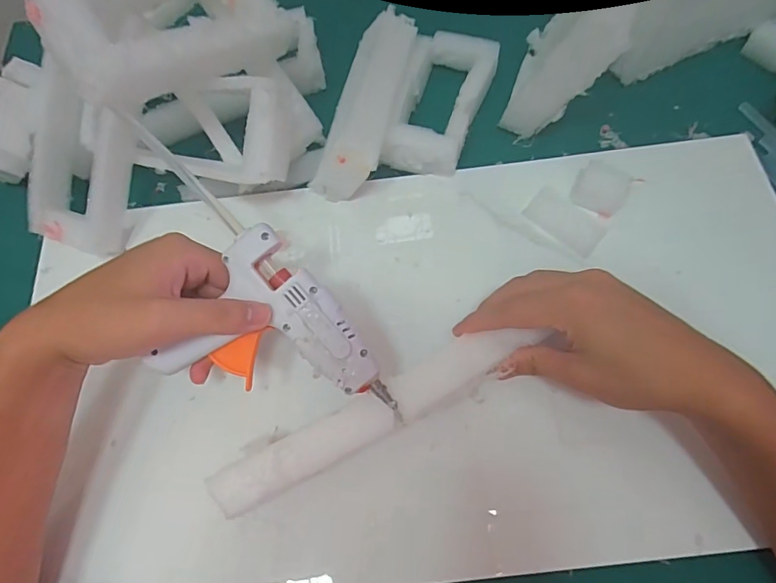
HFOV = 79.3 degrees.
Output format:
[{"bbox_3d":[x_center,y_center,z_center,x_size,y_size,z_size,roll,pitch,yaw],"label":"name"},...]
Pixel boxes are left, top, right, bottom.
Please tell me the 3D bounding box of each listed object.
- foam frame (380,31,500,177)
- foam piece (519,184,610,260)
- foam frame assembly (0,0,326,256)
[{"bbox_3d":[0.048,-0.169,0.407,0.071,0.030,0.147,14,71,8],"label":"foam frame"},{"bbox_3d":[0.141,-0.057,0.373,0.060,0.005,0.035,38,76,15],"label":"foam piece"},{"bbox_3d":[-0.176,-0.133,0.336,0.237,0.158,0.153,-27,71,-7],"label":"foam frame assembly"}]

